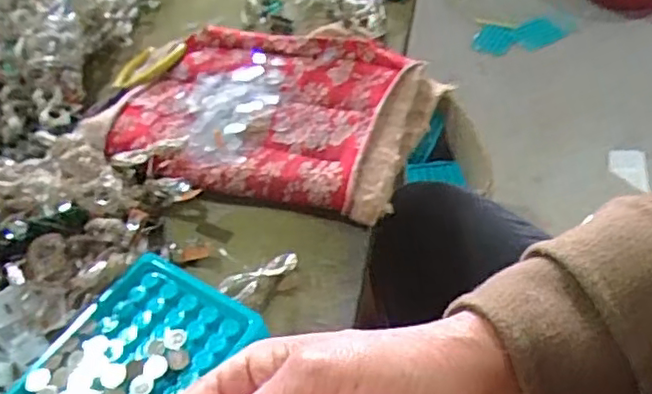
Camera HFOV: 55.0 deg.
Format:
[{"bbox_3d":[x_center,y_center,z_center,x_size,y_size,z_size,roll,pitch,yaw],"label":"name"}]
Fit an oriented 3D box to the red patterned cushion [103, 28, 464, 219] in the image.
[{"bbox_3d":[-0.037,-0.065,0.475,0.216,0.029,0.166,11,51,16],"label":"red patterned cushion"}]

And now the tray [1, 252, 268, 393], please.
[{"bbox_3d":[-0.105,0.092,0.334,0.102,0.014,0.139,20,54,19],"label":"tray"}]

